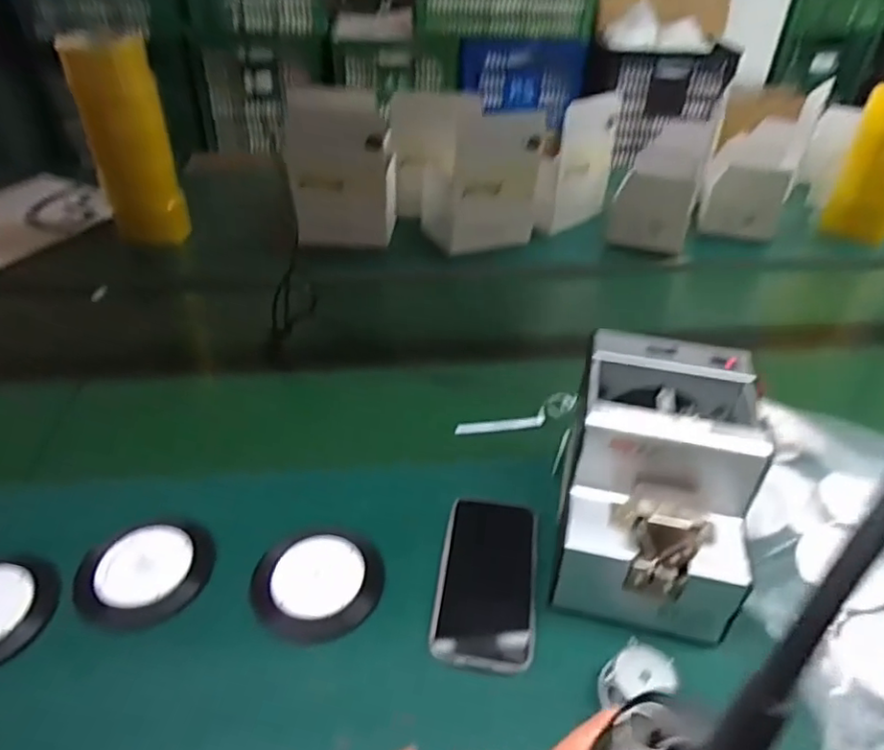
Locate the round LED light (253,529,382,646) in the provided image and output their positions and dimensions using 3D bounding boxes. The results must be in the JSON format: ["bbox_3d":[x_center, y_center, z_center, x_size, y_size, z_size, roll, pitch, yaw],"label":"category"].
[{"bbox_3d":[-0.098,0.162,0.486,0.094,0.010,0.098,1,37,-1],"label":"round LED light"}]

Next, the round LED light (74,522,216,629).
[{"bbox_3d":[-0.231,0.156,0.487,0.099,0.032,0.076,-11,39,-17],"label":"round LED light"}]

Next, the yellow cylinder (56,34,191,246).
[{"bbox_3d":[-0.459,-0.329,0.926,0.107,0.291,0.106,-13,40,-19],"label":"yellow cylinder"}]

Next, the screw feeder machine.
[{"bbox_3d":[0.164,0.081,0.478,0.122,0.147,0.167,10,38,10],"label":"screw feeder machine"}]

